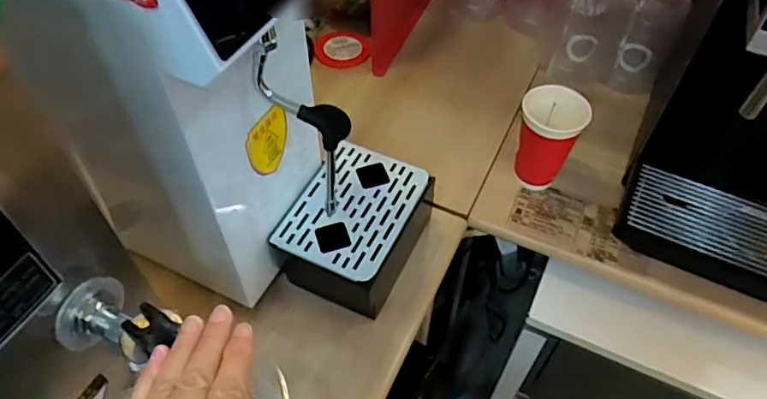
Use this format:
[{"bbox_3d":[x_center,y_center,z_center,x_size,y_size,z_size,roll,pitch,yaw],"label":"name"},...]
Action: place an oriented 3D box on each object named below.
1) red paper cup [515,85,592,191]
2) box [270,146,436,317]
[{"bbox_3d":[0.229,-0.087,0.769,0.083,0.145,0.091,0,51,0],"label":"red paper cup"},{"bbox_3d":[-0.032,0.037,0.688,0.131,0.116,0.186,22,54,17],"label":"box"}]

